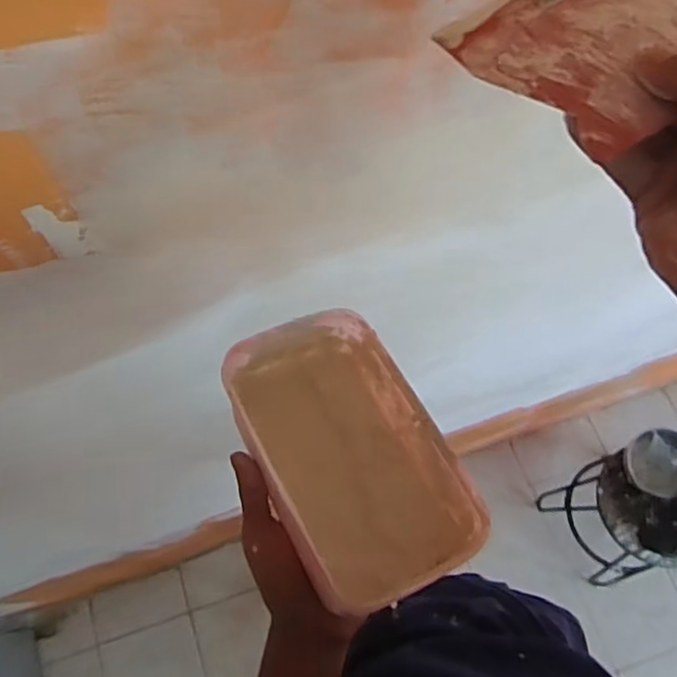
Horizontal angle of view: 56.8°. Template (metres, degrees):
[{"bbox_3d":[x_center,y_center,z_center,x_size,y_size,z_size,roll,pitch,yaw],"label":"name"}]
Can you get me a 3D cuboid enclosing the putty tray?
[{"bbox_3d":[0.007,0.076,0.421,0.111,0.063,0.184,-28,70,-8],"label":"putty tray"}]

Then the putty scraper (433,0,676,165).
[{"bbox_3d":[0.123,-0.136,0.284,0.118,0.012,0.102,-32,70,-10],"label":"putty scraper"}]

